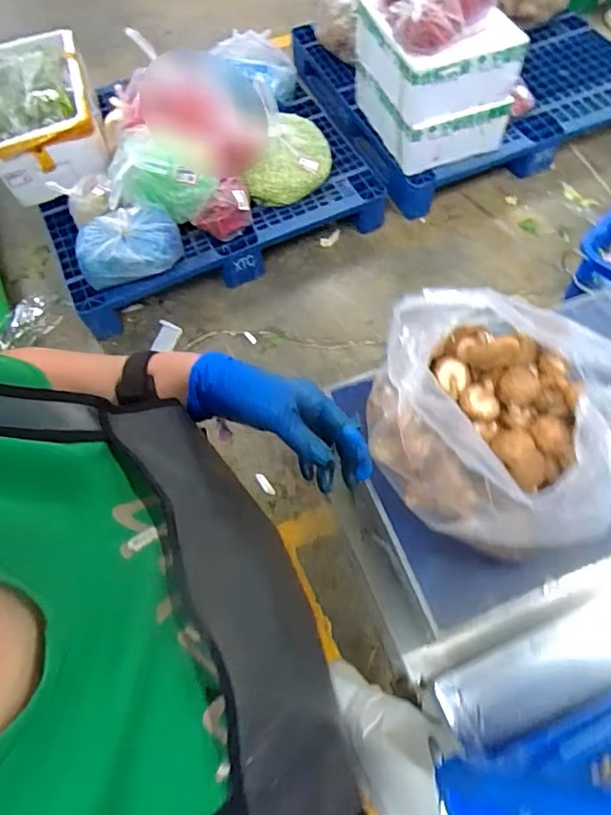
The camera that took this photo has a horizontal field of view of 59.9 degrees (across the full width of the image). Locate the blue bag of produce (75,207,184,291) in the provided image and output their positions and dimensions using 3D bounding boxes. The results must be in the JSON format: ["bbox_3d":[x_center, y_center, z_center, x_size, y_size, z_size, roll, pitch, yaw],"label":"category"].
[{"bbox_3d":[-0.552,-0.501,1.644,0.321,0.175,0.181,-20,64,-8],"label":"blue bag of produce"}]

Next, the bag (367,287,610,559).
[{"bbox_3d":[0.268,0.004,0.696,0.292,0.246,0.329,-32,66,-13],"label":"bag"}]

